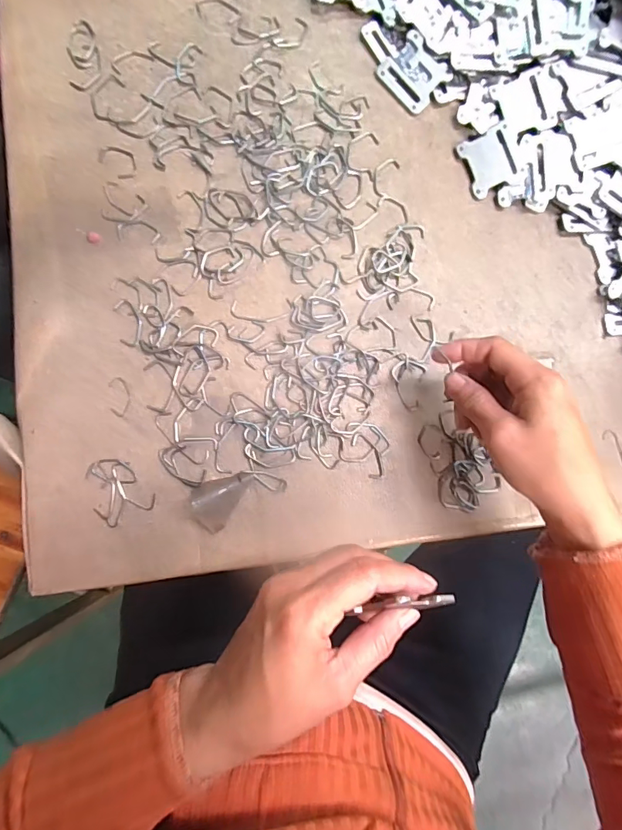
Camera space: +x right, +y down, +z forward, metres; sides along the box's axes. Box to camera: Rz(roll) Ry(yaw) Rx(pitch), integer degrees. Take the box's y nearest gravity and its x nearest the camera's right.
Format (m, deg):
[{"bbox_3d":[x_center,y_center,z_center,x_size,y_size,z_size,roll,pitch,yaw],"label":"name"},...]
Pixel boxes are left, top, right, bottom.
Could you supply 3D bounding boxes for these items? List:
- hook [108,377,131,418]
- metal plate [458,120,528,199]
[{"bbox_3d":[-0.142,-0.013,0.329,0.014,0.004,0.030,-9,85,-6],"label":"hook"},{"bbox_3d":[0.151,-0.213,0.371,0.042,0.004,0.048,-23,88,10],"label":"metal plate"}]

